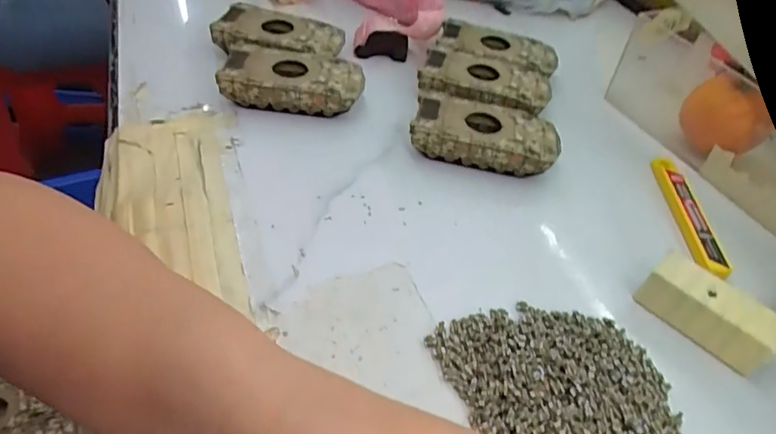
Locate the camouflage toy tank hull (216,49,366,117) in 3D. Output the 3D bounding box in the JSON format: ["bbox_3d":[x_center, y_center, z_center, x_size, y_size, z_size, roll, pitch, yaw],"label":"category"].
[{"bbox_3d":[-0.067,-0.097,0.381,0.095,0.026,0.050,7,45,-1],"label":"camouflage toy tank hull"}]

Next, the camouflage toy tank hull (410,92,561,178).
[{"bbox_3d":[0.065,-0.054,0.362,0.095,0.028,0.051,12,46,4],"label":"camouflage toy tank hull"}]

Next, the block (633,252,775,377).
[{"bbox_3d":[0.166,0.048,0.274,0.029,0.023,0.064,-33,58,-33],"label":"block"}]

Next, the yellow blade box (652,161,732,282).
[{"bbox_3d":[0.191,-0.005,0.340,0.020,0.004,0.100,6,46,-2],"label":"yellow blade box"}]

